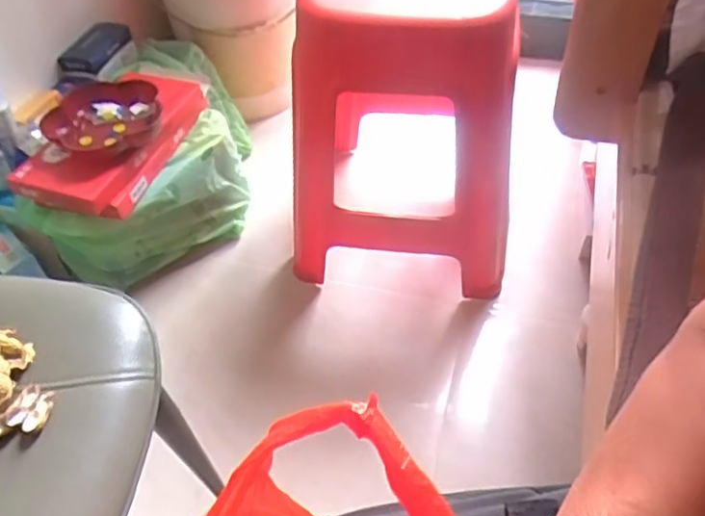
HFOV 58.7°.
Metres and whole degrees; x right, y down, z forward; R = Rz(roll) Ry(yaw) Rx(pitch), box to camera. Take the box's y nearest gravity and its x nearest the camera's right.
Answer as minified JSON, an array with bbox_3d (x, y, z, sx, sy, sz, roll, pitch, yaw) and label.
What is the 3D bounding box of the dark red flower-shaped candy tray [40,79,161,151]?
[{"bbox_3d":[-0.388,-0.216,0.988,0.167,0.044,0.159,6,49,9],"label":"dark red flower-shaped candy tray"}]

